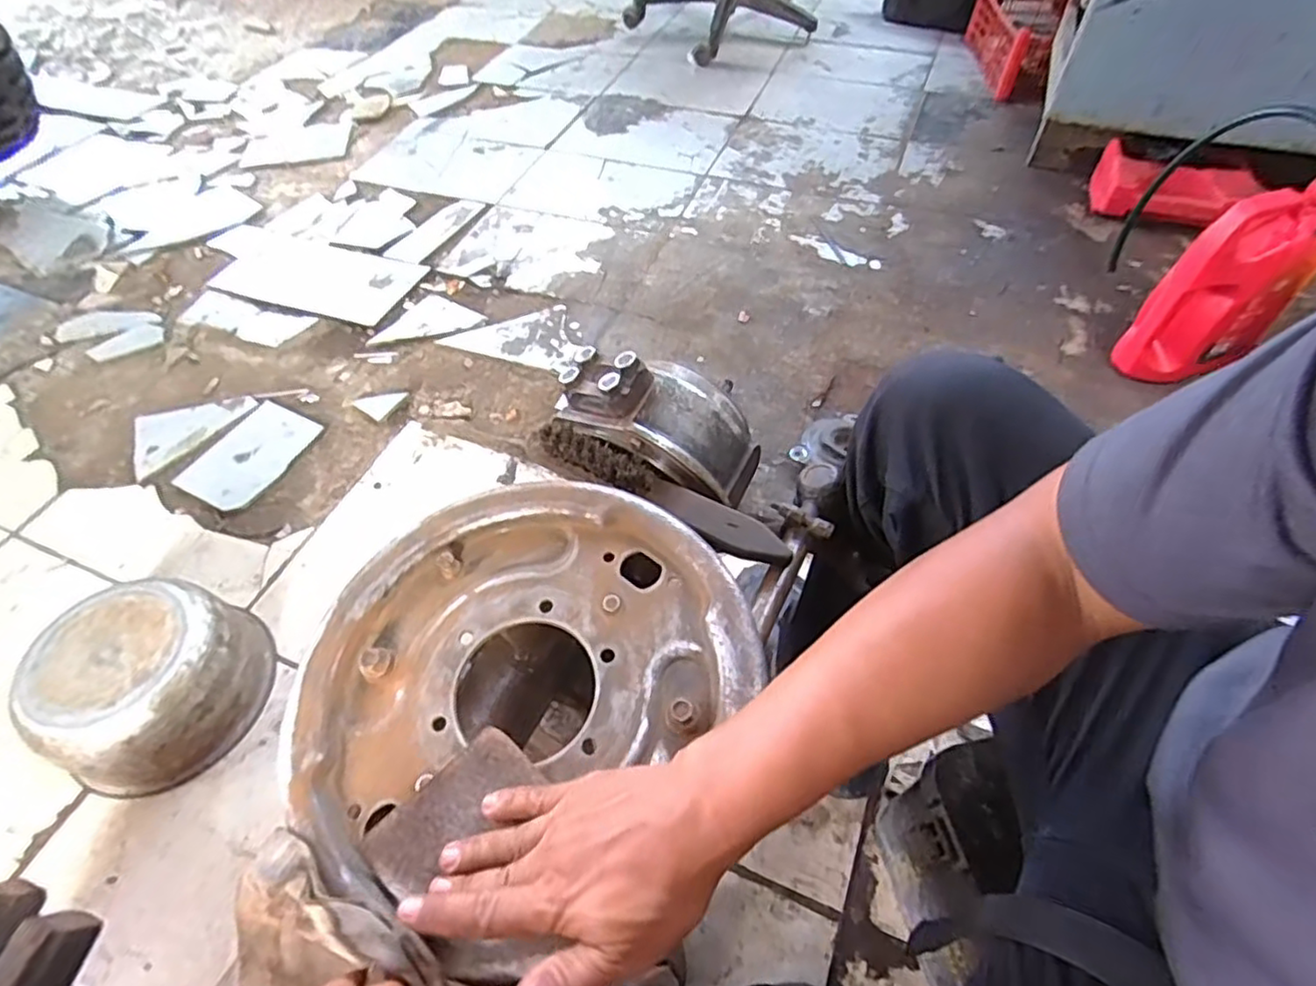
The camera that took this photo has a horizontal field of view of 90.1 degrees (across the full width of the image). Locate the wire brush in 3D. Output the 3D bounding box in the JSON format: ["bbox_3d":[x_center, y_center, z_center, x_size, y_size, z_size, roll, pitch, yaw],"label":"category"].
[{"bbox_3d":[0.001,-0.005,0.510,0.217,0.029,0.031,25,57,18],"label":"wire brush"}]

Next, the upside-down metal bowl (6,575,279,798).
[{"bbox_3d":[-0.582,0.215,0.754,0.196,0.126,0.225,22,57,15],"label":"upside-down metal bowl"}]

